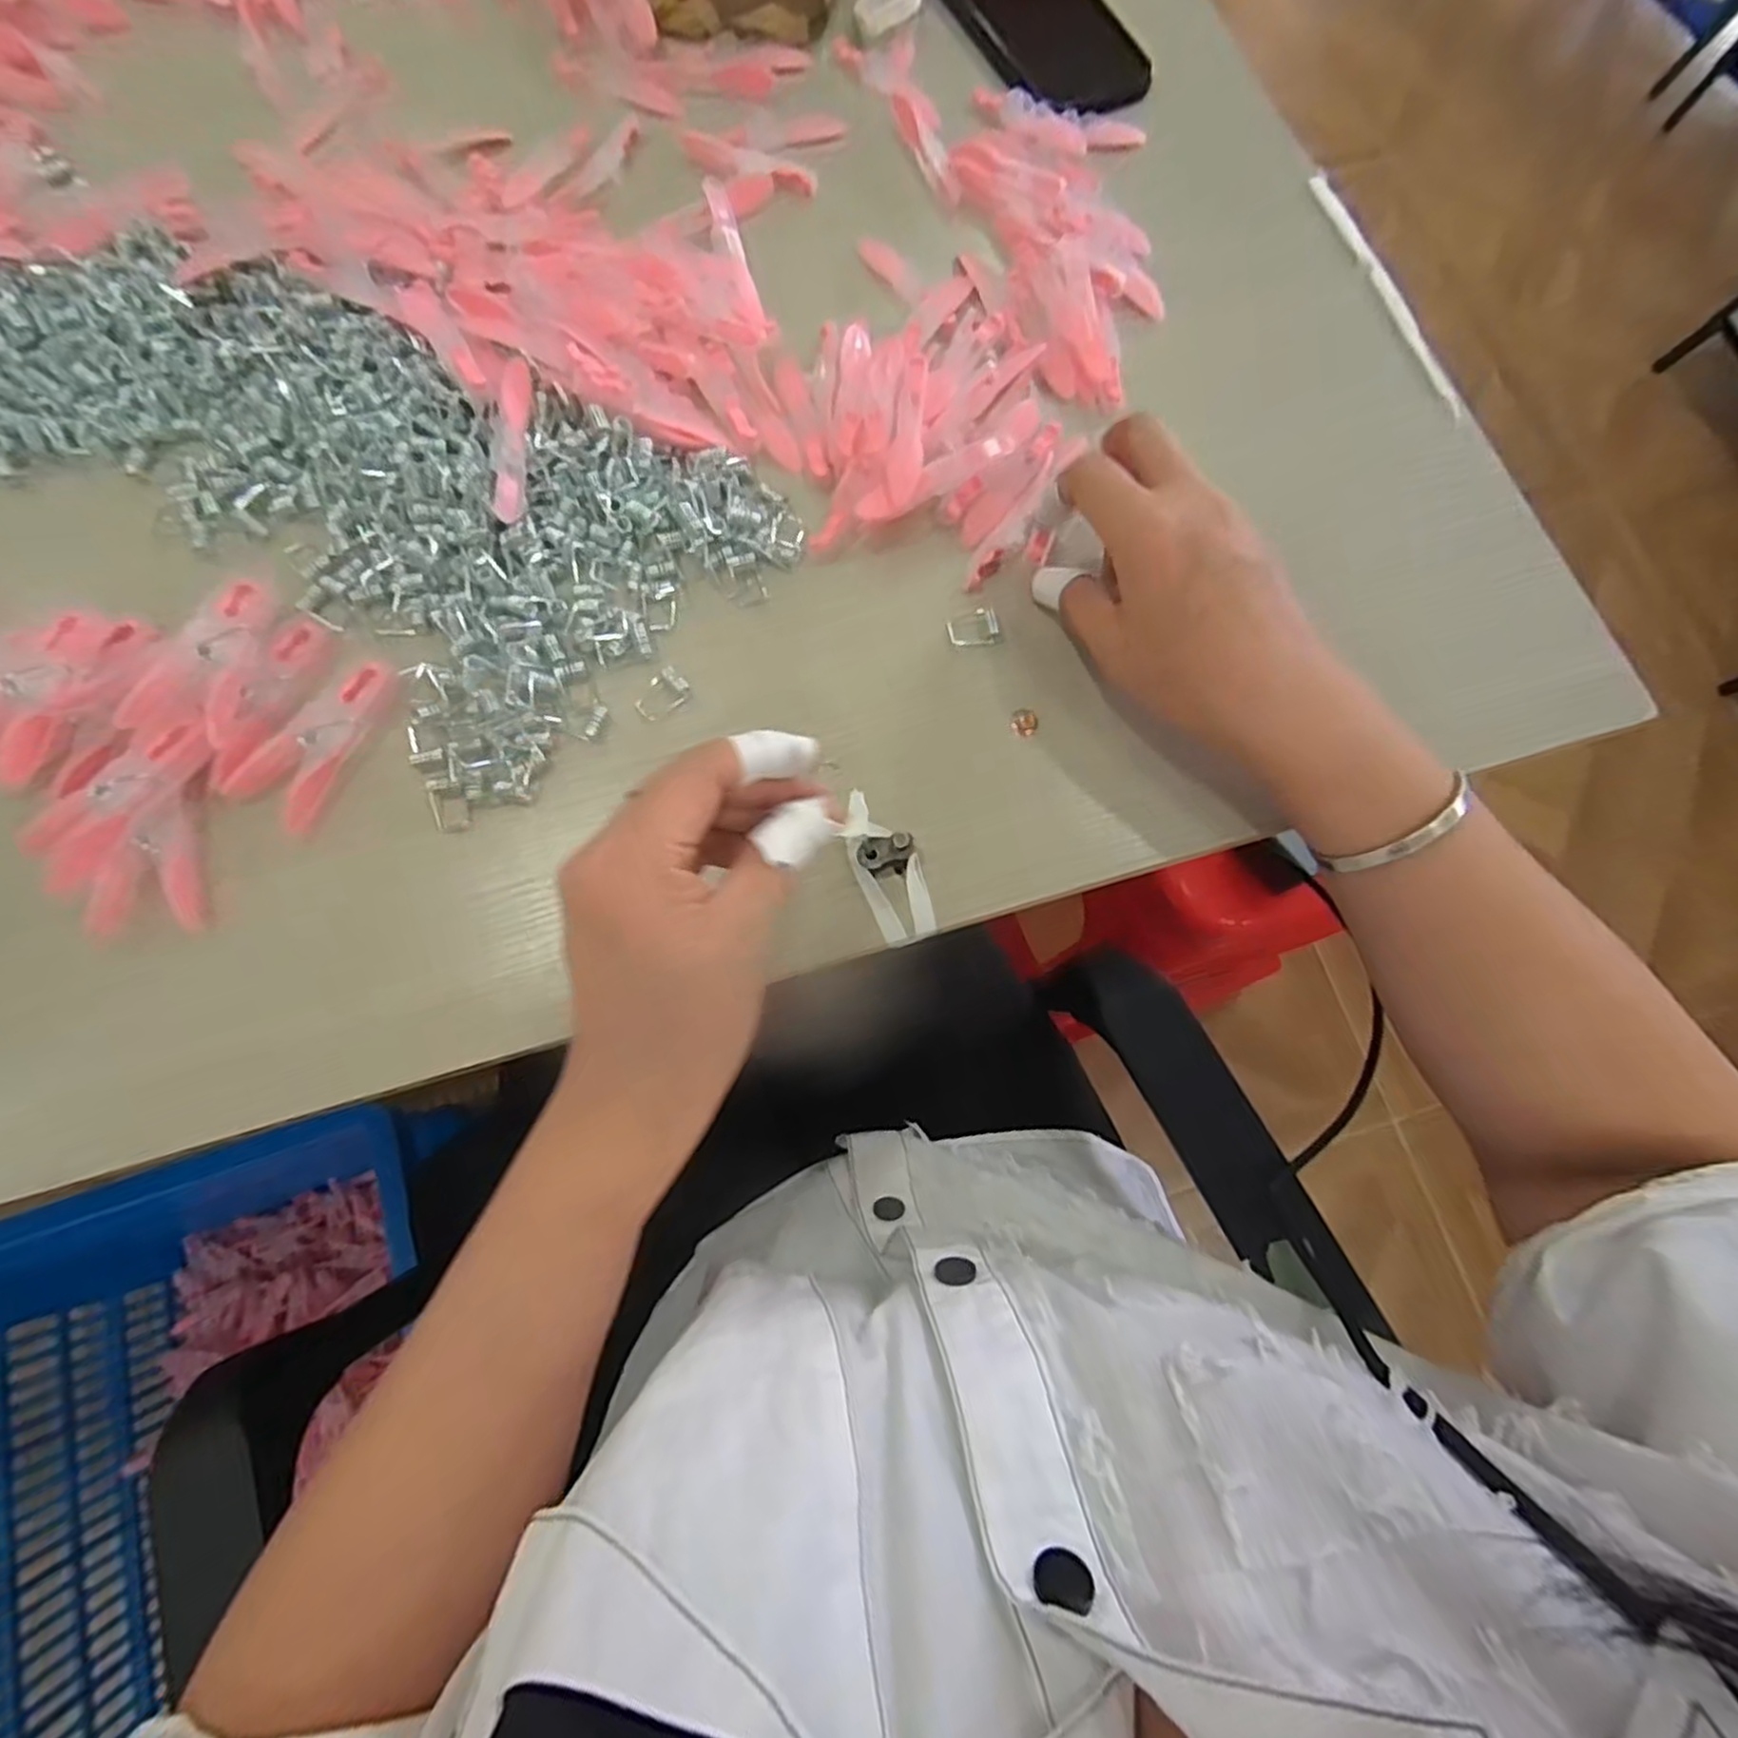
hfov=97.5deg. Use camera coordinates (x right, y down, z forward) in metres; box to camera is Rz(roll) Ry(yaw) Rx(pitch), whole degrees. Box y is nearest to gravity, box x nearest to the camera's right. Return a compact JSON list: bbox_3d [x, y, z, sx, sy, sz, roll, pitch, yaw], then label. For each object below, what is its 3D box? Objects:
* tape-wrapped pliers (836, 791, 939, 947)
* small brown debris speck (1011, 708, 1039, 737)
[{"bbox_3d":[0.007,-0.003,0.304,0.025,0.014,0.065,-24,78,-8],"label":"tape-wrapped pliers"},{"bbox_3d":[0.068,-0.064,0.330,0.012,0.004,0.012,0,75,-2],"label":"small brown debris speck"}]

